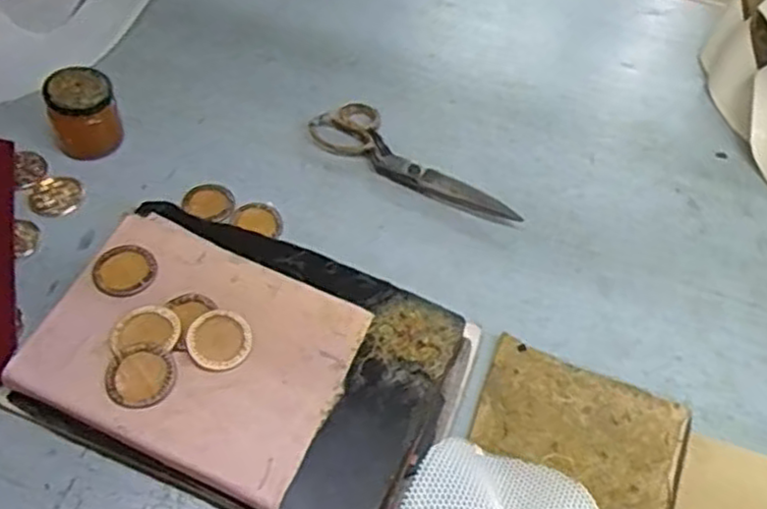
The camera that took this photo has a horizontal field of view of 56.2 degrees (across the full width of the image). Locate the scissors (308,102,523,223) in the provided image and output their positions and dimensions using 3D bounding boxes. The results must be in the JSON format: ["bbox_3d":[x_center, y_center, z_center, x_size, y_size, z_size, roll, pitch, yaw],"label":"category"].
[{"bbox_3d":[0.030,-0.091,0.711,0.224,0.016,0.071,33,56,17],"label":"scissors"}]

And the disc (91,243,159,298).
[{"bbox_3d":[-0.203,0.012,0.563,0.046,0.005,0.049,3,53,-4],"label":"disc"}]

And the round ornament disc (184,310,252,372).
[{"bbox_3d":[-0.121,0.063,0.530,0.045,0.009,0.044,3,53,-4],"label":"round ornament disc"}]

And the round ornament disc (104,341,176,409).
[{"bbox_3d":[-0.172,0.085,0.509,0.047,0.008,0.047,-12,55,-15],"label":"round ornament disc"}]

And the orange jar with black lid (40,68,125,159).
[{"bbox_3d":[-0.281,-0.132,0.675,0.060,0.071,0.051,-12,55,-15],"label":"orange jar with black lid"}]

